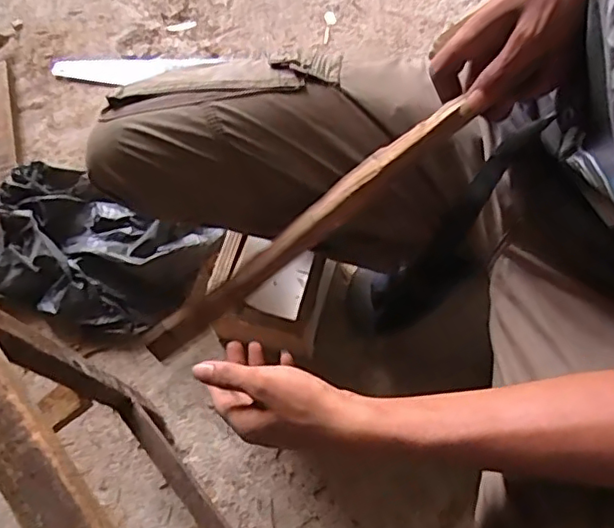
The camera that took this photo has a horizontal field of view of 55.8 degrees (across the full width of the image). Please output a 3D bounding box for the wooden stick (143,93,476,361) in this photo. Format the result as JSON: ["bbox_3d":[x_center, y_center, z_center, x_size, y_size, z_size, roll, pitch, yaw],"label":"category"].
[{"bbox_3d":[-0.023,-0.014,0.517,0.374,0.014,0.031,-37,64,27],"label":"wooden stick"}]

